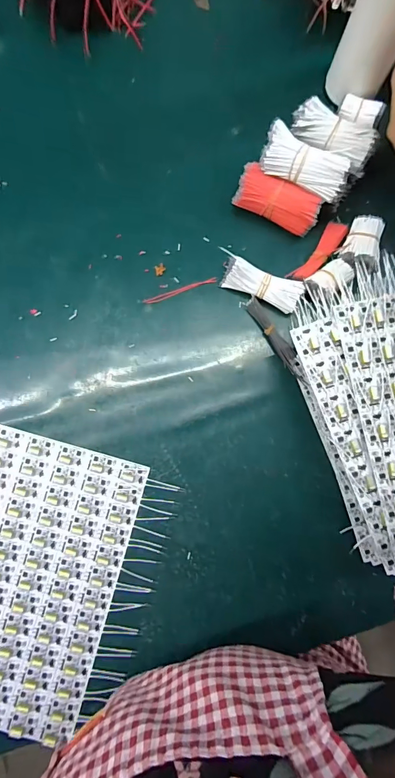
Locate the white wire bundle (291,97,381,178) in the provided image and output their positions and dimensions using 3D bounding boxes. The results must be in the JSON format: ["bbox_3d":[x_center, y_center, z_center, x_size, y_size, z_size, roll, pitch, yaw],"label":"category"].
[{"bbox_3d":[0.147,-0.273,0.398,0.092,0.022,0.041,31,85,1],"label":"white wire bundle"}]

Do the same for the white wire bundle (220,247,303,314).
[{"bbox_3d":[0.071,-0.117,0.412,0.092,0.029,0.034,21,85,0],"label":"white wire bundle"}]

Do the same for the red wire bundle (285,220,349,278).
[{"bbox_3d":[0.141,-0.158,0.426,0.025,0.010,0.087,41,86,2],"label":"red wire bundle"}]

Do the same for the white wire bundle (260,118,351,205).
[{"bbox_3d":[0.115,-0.231,0.384,0.098,0.035,0.045,22,85,0],"label":"white wire bundle"}]

